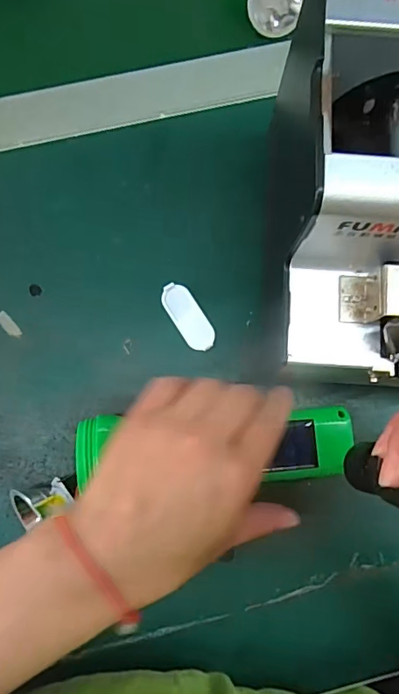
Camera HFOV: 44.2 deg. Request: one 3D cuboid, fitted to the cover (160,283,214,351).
[{"bbox_3d":[-0.008,-0.021,0.338,0.022,0.004,0.051,-31,80,-10],"label":"cover"}]

